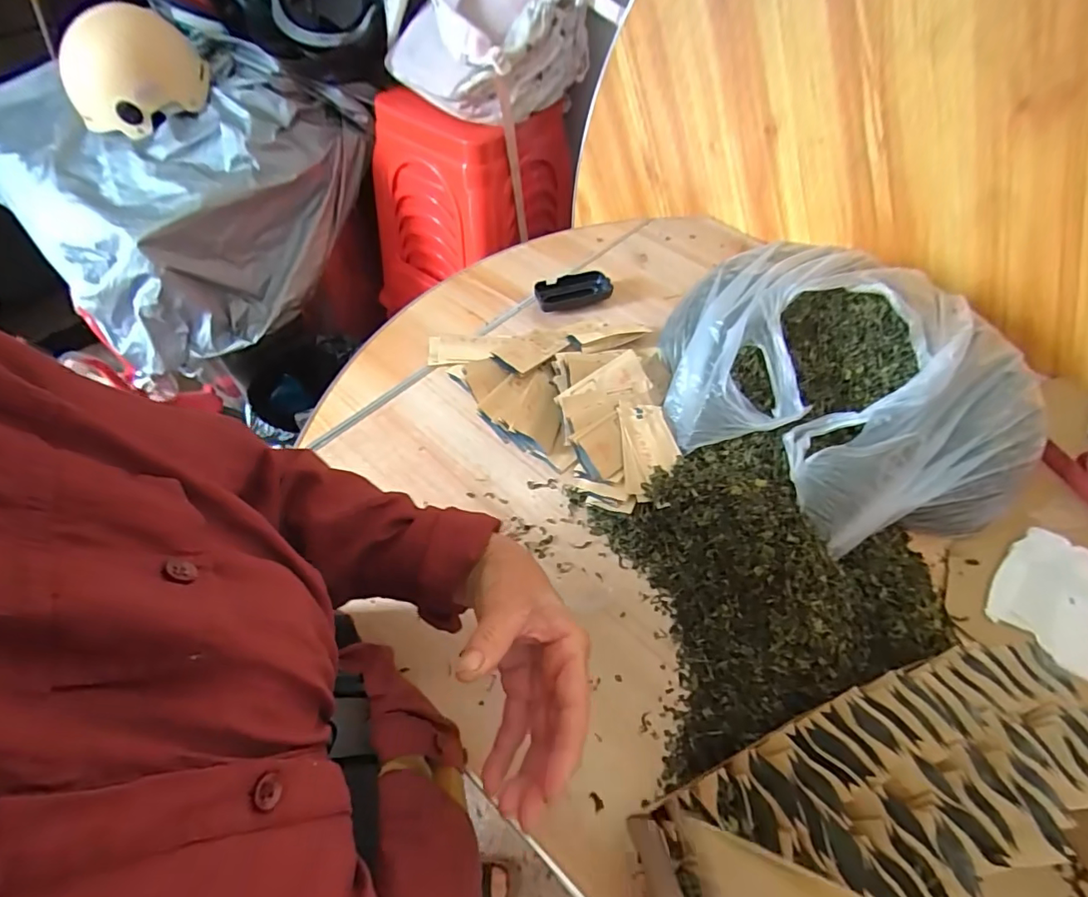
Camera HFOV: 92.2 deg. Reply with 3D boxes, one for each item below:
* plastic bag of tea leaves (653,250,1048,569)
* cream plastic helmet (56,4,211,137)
[{"bbox_3d":[0.323,-0.068,0.584,0.343,0.129,0.344,6,54,1],"label":"plastic bag of tea leaves"},{"bbox_3d":[-0.752,-0.694,0.958,0.231,0.145,0.169,-28,60,-21],"label":"cream plastic helmet"}]

